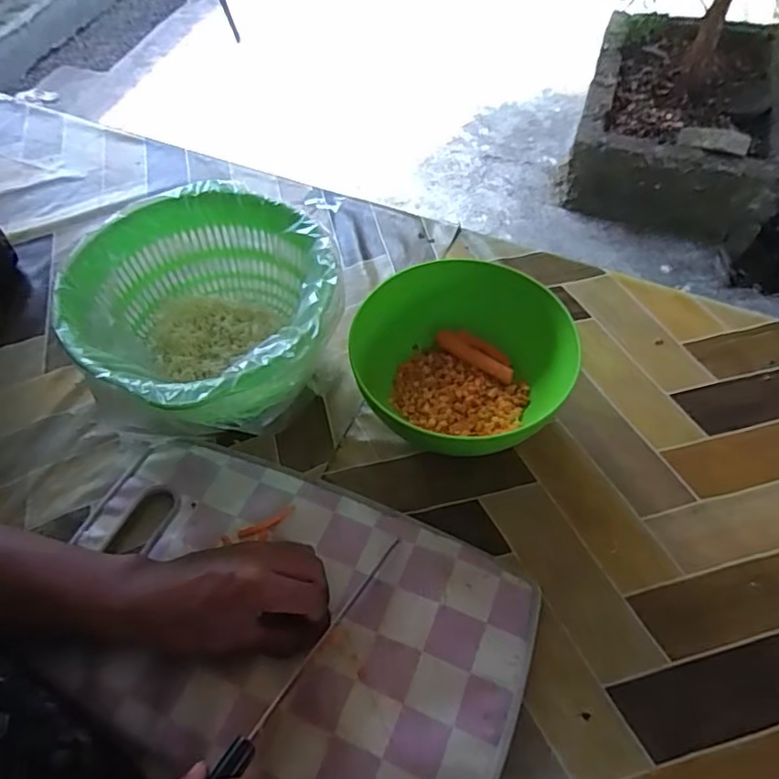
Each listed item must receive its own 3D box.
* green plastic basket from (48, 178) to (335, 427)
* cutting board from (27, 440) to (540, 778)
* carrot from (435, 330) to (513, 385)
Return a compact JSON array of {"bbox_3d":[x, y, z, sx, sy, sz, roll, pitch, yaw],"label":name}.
[{"bbox_3d":[-0.153,-0.057,0.528,0.209,0.119,0.218,-1,56,1],"label":"green plastic basket"},{"bbox_3d":[-0.080,0.173,0.436,0.344,0.017,0.217,17,58,12],"label":"cutting board"},{"bbox_3d":[0.081,-0.035,0.552,0.079,0.015,0.021,31,63,20],"label":"carrot"}]

